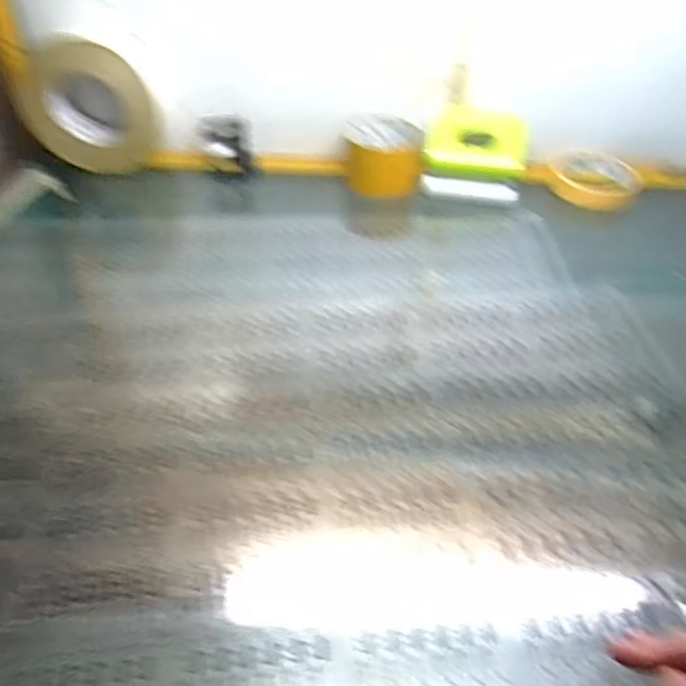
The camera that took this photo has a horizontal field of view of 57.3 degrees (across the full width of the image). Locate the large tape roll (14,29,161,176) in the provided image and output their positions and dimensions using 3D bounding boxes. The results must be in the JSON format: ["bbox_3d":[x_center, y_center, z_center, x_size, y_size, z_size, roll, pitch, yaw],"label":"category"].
[{"bbox_3d":[-0.269,-0.245,0.665,0.137,0.129,0.037,11,43,11],"label":"large tape roll"}]

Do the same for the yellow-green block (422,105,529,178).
[{"bbox_3d":[0.144,-0.206,0.668,0.099,0.060,0.050,13,43,13],"label":"yellow-green block"}]

